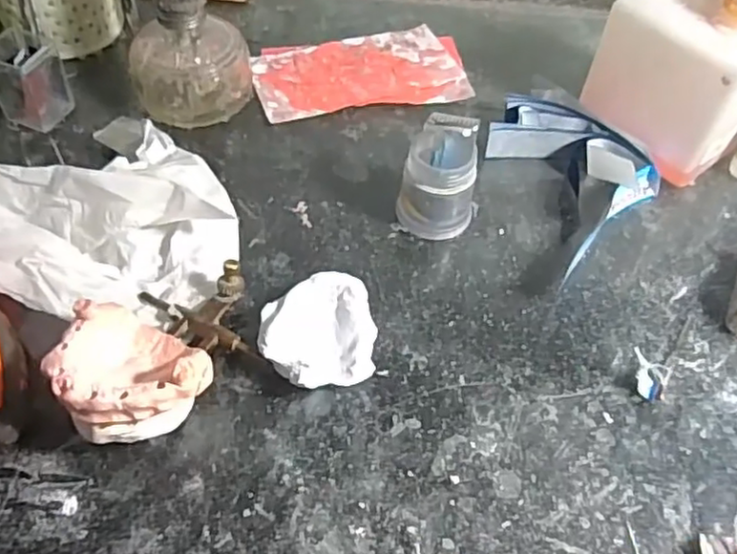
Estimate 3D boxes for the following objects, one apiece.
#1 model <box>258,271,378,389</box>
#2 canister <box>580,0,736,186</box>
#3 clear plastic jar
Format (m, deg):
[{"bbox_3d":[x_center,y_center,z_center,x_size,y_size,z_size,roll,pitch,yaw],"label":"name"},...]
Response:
[{"bbox_3d":[-0.025,0.029,0.332,0.055,0.022,0.059,1,52,-2],"label":"model"},{"bbox_3d":[0.190,-0.127,0.398,0.062,0.126,0.084,-32,60,-24],"label":"canister"},{"bbox_3d":[0.042,-0.060,0.372,0.044,0.073,0.041,10,52,5],"label":"clear plastic jar"}]

